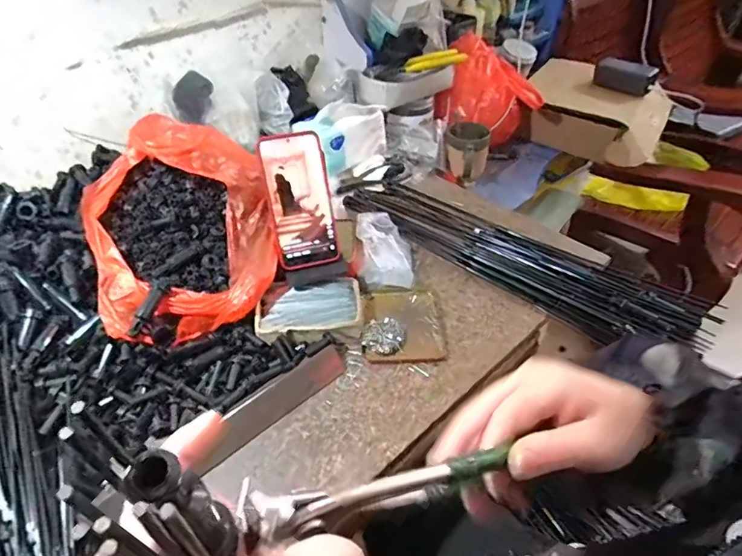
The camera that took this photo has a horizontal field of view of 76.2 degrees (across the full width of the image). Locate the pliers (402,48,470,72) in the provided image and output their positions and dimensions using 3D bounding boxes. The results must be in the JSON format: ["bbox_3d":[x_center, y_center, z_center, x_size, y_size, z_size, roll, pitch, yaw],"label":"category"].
[{"bbox_3d":[0.127,-0.419,0.909,0.142,0.031,0.020,-19,44,-14],"label":"pliers"}]

